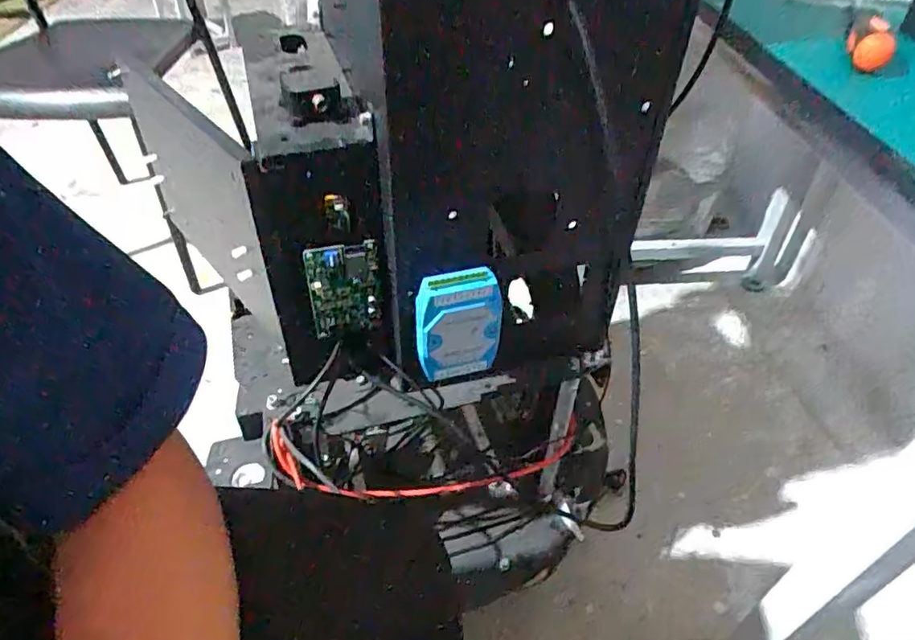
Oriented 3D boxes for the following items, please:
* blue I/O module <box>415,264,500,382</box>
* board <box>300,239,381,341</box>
[{"bbox_3d":[-0.001,0.008,0.509,0.070,0.105,0.023,-11,44,-13],"label":"blue I/O module"},{"bbox_3d":[-0.099,-0.026,0.521,0.059,0.095,0.009,-7,44,-9],"label":"board"}]

